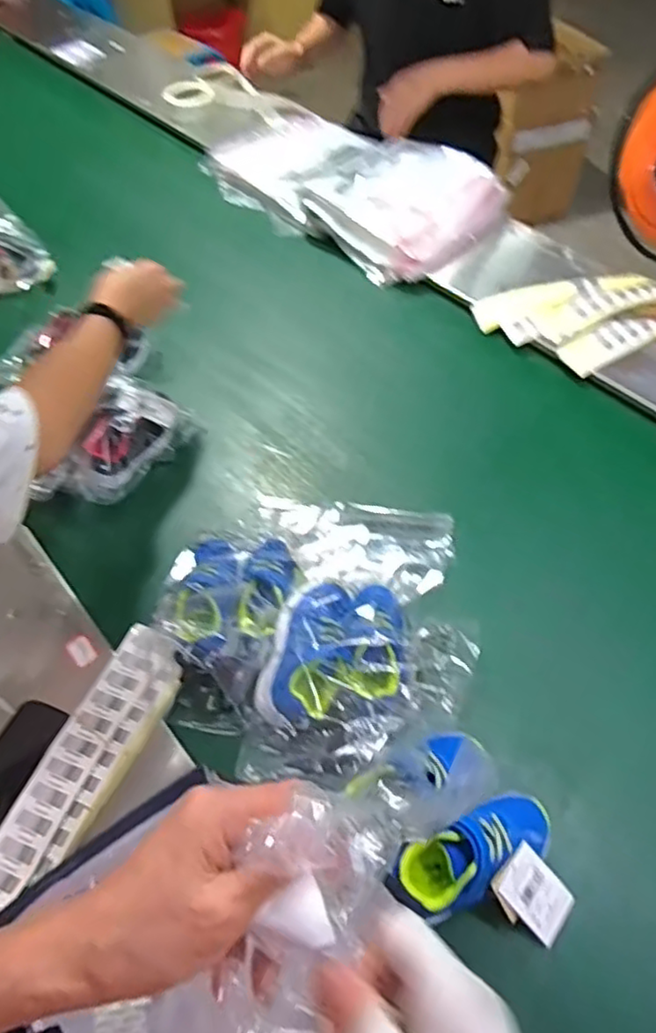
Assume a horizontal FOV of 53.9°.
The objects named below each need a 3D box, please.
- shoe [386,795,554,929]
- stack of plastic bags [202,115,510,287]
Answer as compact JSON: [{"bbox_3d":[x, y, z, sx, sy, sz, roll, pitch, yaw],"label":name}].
[{"bbox_3d":[0.132,0.307,0.587,0.157,0.065,0.062,-23,56,-14],"label":"shoe"},{"bbox_3d":[0.041,-0.654,1.252,0.569,0.078,0.303,38,74,24],"label":"stack of plastic bags"}]

